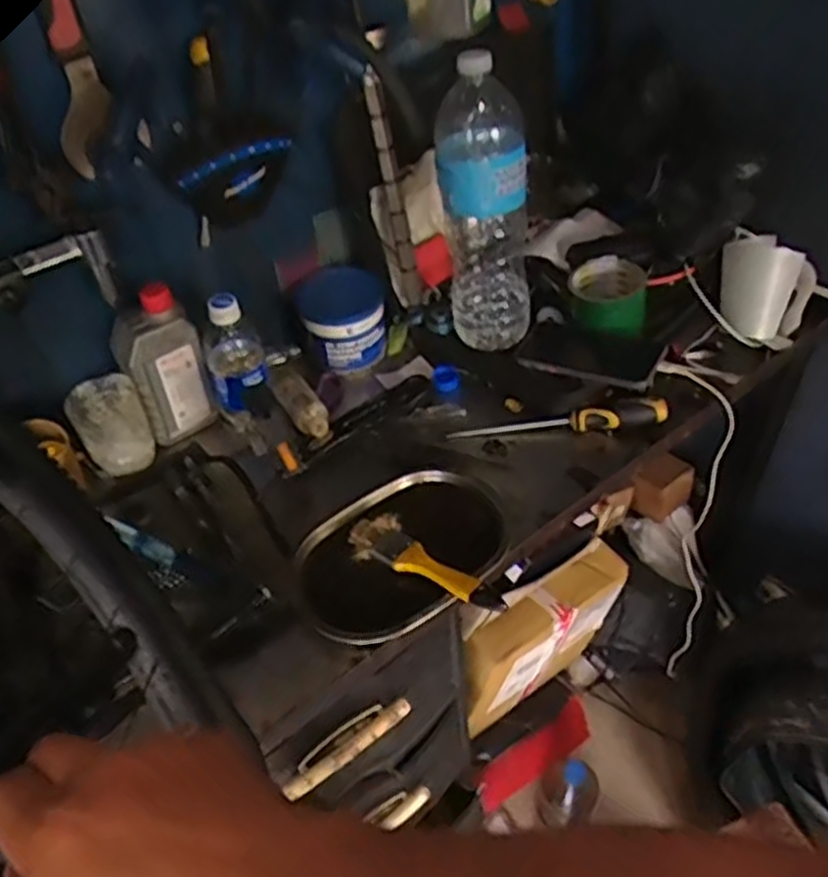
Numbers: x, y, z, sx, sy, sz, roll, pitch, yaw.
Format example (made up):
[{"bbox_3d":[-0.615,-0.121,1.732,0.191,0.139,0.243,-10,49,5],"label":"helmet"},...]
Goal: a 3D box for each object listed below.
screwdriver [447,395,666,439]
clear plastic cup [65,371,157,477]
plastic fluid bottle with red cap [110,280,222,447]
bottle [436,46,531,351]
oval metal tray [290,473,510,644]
[{"bbox_3d":[0.158,-0.021,0.853,0.232,0.031,0.025,-3,46,2],"label":"screwdriver"},{"bbox_3d":[-0.322,-0.011,0.839,0.071,0.096,0.059,-25,49,-18],"label":"clear plastic cup"},{"bbox_3d":[-0.270,-0.078,0.848,0.082,0.182,0.051,-24,49,-17],"label":"plastic fluid bottle with red cap"},{"bbox_3d":[0.076,-0.247,0.831,0.100,0.285,0.116,1,46,6],"label":"bottle"},{"bbox_3d":[-0.014,0.108,0.748,0.211,0.025,0.150,-34,53,-25],"label":"oval metal tray"}]

